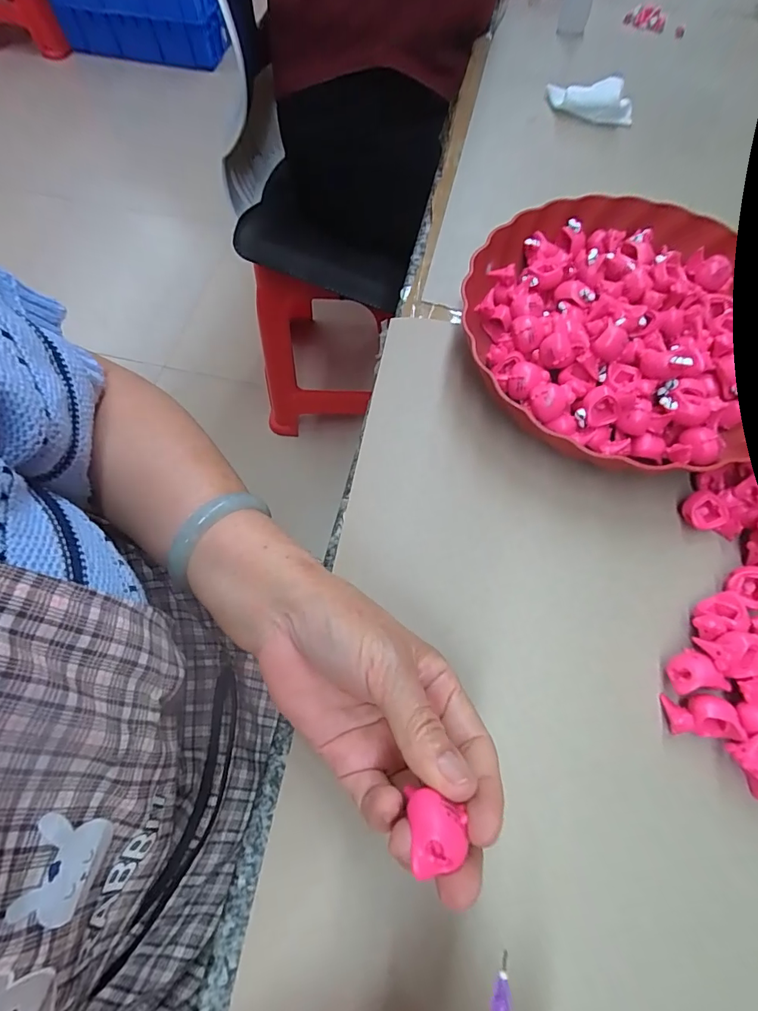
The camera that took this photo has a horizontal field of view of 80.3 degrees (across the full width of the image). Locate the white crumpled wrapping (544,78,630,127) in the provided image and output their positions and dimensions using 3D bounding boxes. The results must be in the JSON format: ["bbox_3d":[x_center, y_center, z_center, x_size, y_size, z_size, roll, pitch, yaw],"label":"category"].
[{"bbox_3d":[0.222,-0.429,0.473,0.094,0.029,0.036,24,69,10],"label":"white crumpled wrapping"}]

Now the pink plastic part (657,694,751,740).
[{"bbox_3d":[0.175,0.115,0.246,0.032,0.025,0.020,3,67,1],"label":"pink plastic part"}]

